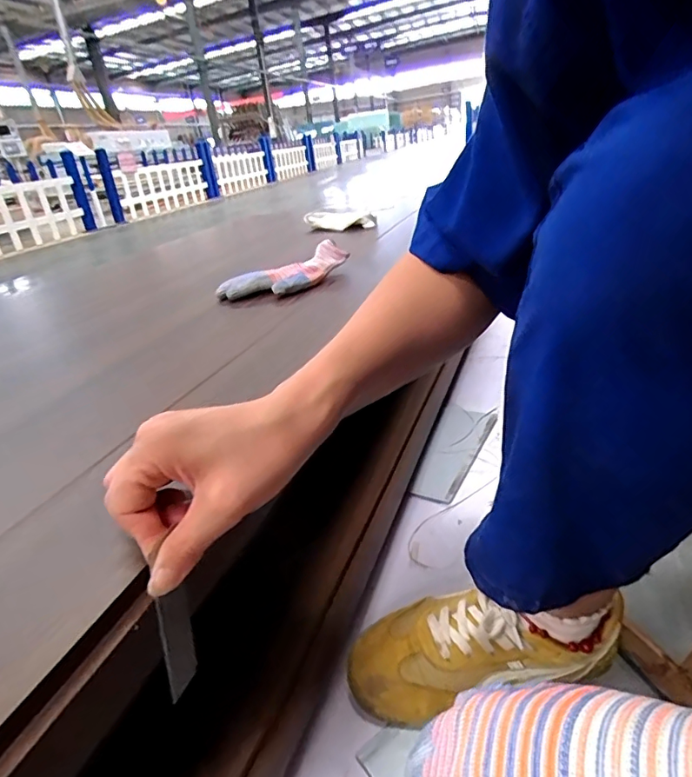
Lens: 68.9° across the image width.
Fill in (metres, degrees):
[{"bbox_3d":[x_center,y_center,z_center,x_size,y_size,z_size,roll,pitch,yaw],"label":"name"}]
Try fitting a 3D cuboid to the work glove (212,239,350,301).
[{"bbox_3d":[-0.085,-0.172,0.740,0.194,0.045,0.106,-29,33,-36],"label":"work glove"}]

